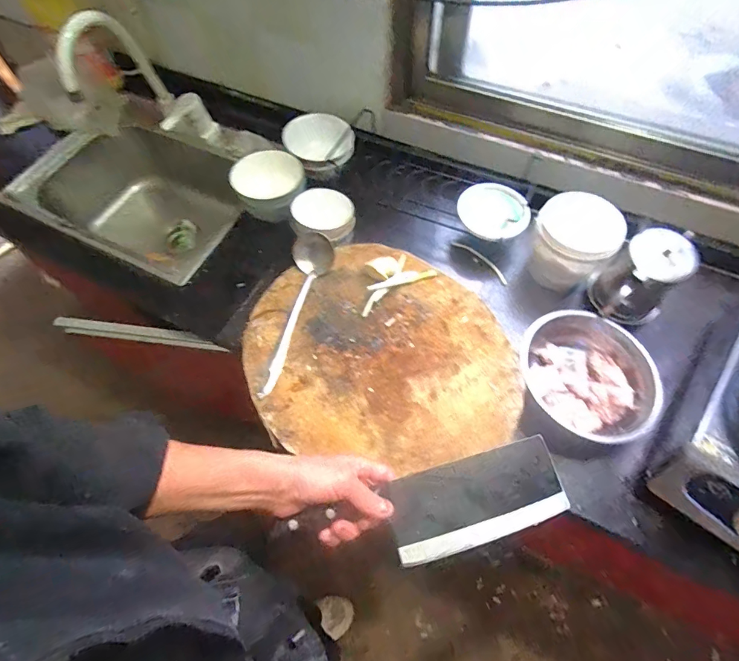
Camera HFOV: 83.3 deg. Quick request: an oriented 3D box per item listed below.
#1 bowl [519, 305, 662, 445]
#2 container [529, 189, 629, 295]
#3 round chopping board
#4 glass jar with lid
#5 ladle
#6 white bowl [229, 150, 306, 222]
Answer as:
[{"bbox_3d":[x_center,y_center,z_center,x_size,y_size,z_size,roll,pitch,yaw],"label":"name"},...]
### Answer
[{"bbox_3d":[0.345,0.071,0.648,0.202,0.088,0.193,-1,61,2],"label":"bowl"},{"bbox_3d":[0.342,-0.146,0.713,0.129,0.139,0.105,12,62,9],"label":"container"},{"bbox_3d":[0.010,0.027,0.622,0.371,0.028,0.363,-15,62,-6],"label":"round chopping board"},{"bbox_3d":[0.429,-0.070,0.656,0.115,0.138,0.115,13,62,9],"label":"glass jar with lid"},{"bbox_3d":[-0.107,-0.040,0.641,0.064,0.056,0.252,7,62,6],"label":"ladle"},{"bbox_3d":[-0.195,-0.287,0.820,0.137,0.068,0.143,-1,61,2],"label":"white bowl"}]

